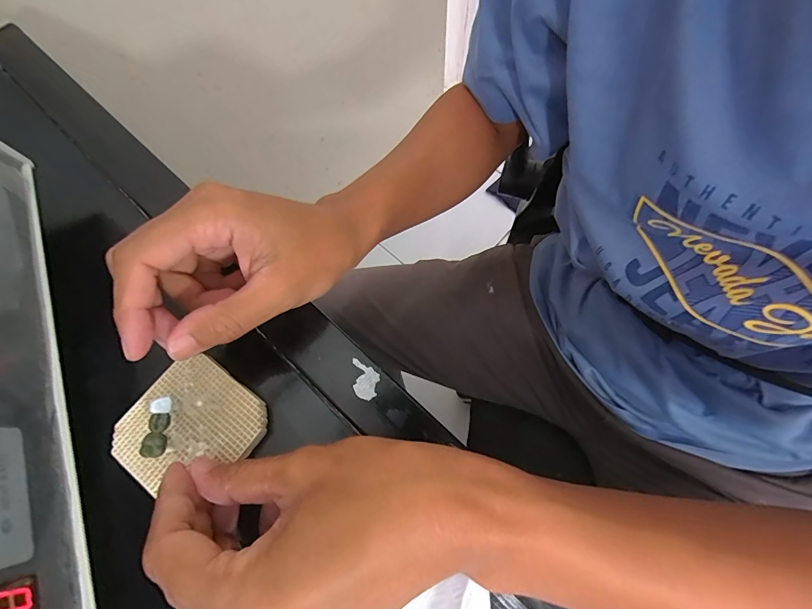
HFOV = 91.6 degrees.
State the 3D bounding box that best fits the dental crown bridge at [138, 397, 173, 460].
[{"bbox_3d":[-0.122,0.060,0.193,0.009,0.007,0.027,1,69,3],"label":"dental crown bridge"}]

